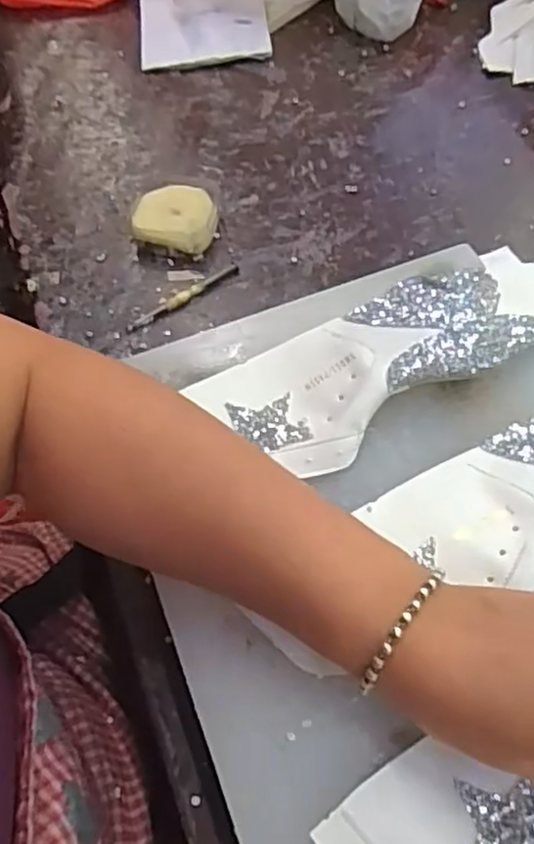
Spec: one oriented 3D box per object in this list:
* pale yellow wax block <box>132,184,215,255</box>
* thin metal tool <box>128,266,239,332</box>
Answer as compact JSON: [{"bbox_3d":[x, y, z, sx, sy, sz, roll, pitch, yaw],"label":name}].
[{"bbox_3d":[-0.069,-0.159,0.546,0.063,0.028,0.055,4,58,6],"label":"pale yellow wax block"},{"bbox_3d":[-0.062,-0.093,0.515,0.094,0.007,0.008,-32,62,-16],"label":"thin metal tool"}]

